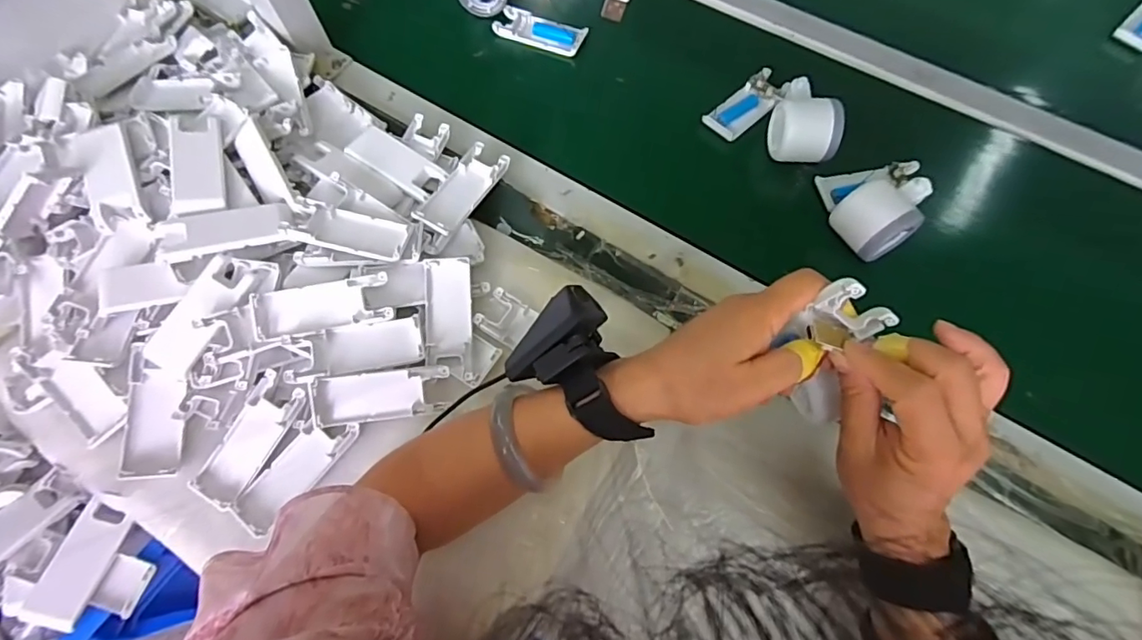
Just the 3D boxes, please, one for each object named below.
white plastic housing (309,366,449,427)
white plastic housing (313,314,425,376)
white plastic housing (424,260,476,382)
[{"bbox_3d":[-0.150,0.060,0.422,0.101,0.012,0.041,-9,94,-5],"label":"white plastic housing"},{"bbox_3d":[-0.163,0.022,0.432,0.082,0.019,0.037,-15,68,-5],"label":"white plastic housing"},{"bbox_3d":[-0.103,-0.002,0.445,0.038,0.019,0.101,-4,68,0],"label":"white plastic housing"}]

